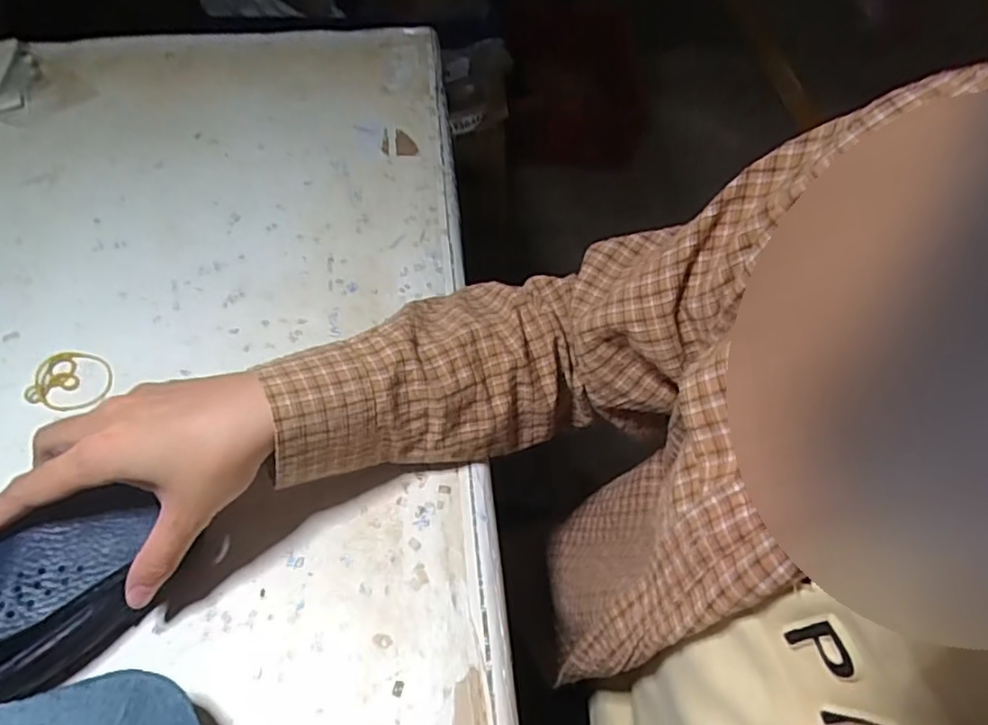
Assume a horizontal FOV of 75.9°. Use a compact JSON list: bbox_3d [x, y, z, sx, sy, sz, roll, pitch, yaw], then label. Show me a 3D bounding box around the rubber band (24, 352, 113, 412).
[{"bbox_3d":[-0.276,0.011,0.414,0.047,0.008,0.043,3,54,2],"label":"rubber band"}]

